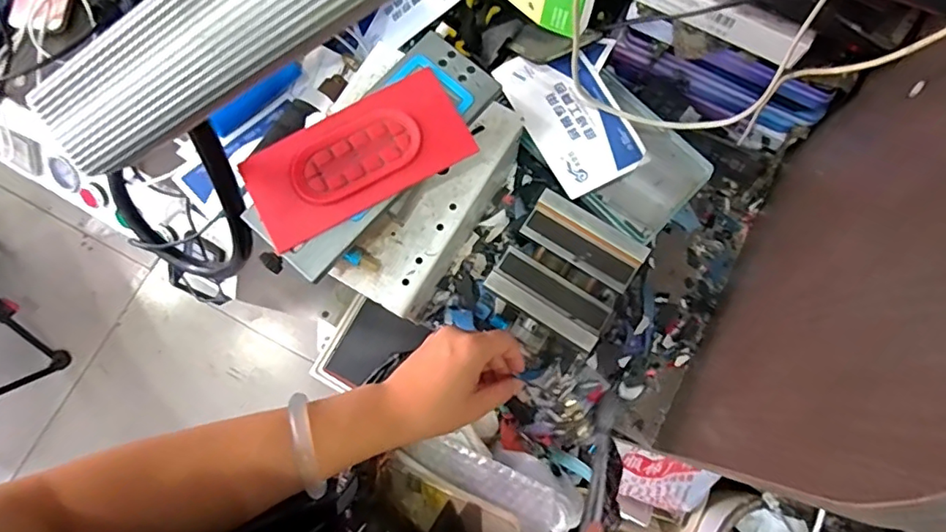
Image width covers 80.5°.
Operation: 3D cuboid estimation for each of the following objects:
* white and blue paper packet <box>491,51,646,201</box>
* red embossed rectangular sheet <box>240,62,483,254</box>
[{"bbox_3d":[0.084,-0.130,0.480,0.083,0.011,0.133,-25,80,-5],"label":"white and blue paper packet"},{"bbox_3d":[-0.085,-0.079,0.414,0.160,0.011,0.078,-30,80,-6],"label":"red embossed rectangular sheet"}]

